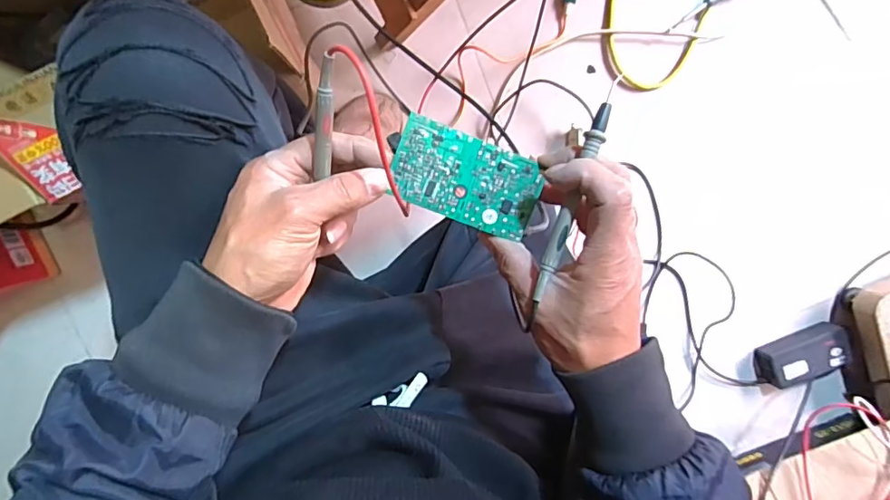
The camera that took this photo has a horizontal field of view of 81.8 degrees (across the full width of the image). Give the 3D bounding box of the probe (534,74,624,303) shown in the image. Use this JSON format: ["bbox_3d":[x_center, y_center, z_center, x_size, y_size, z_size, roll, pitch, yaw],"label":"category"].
[{"bbox_3d":[0.081,-0.038,0.315,0.009,0.008,0.141,19,92,-6],"label":"probe"}]

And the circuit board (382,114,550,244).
[{"bbox_3d":[0.015,-0.047,0.342,0.098,0.005,0.054,20,96,-6],"label":"circuit board"}]

